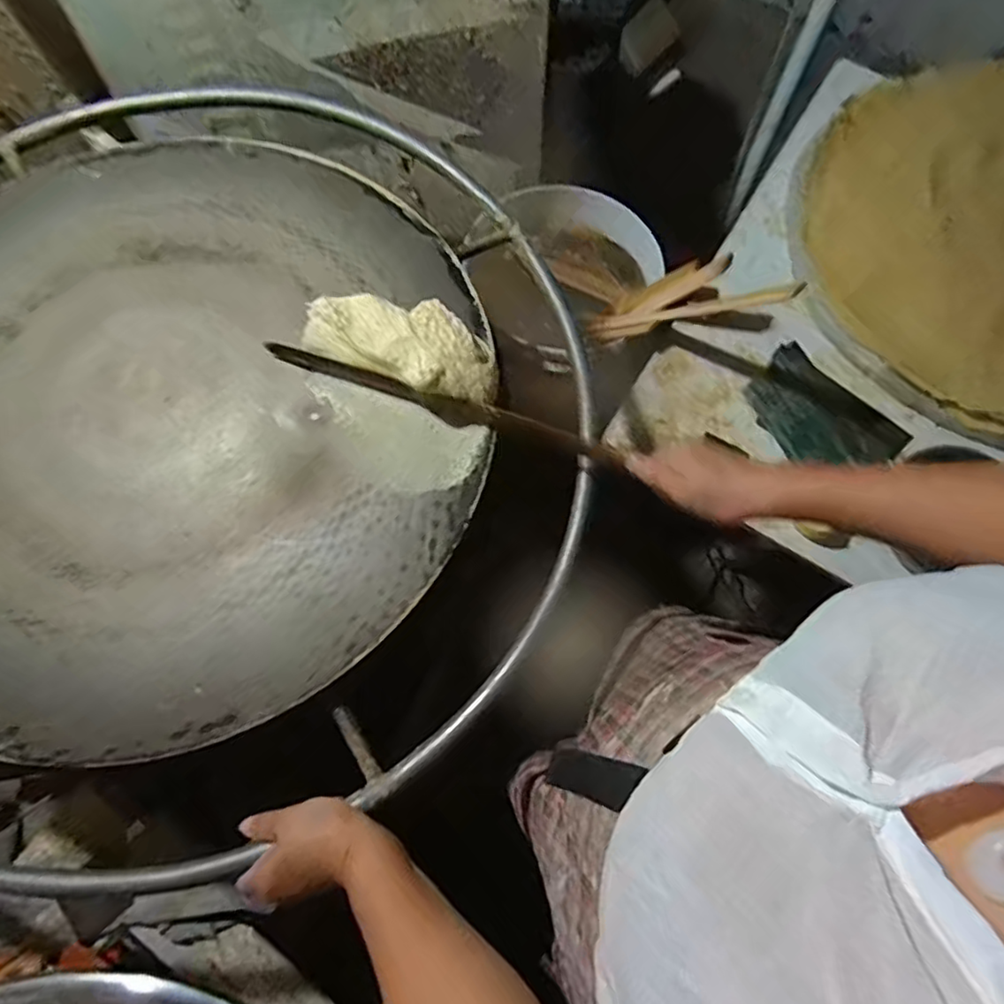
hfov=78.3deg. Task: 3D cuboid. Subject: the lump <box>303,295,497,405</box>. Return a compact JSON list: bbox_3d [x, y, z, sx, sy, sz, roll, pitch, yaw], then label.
[{"bbox_3d":[-0.089,-0.147,0.575,0.183,0.051,0.086,26,71,10],"label":"lump"}]

